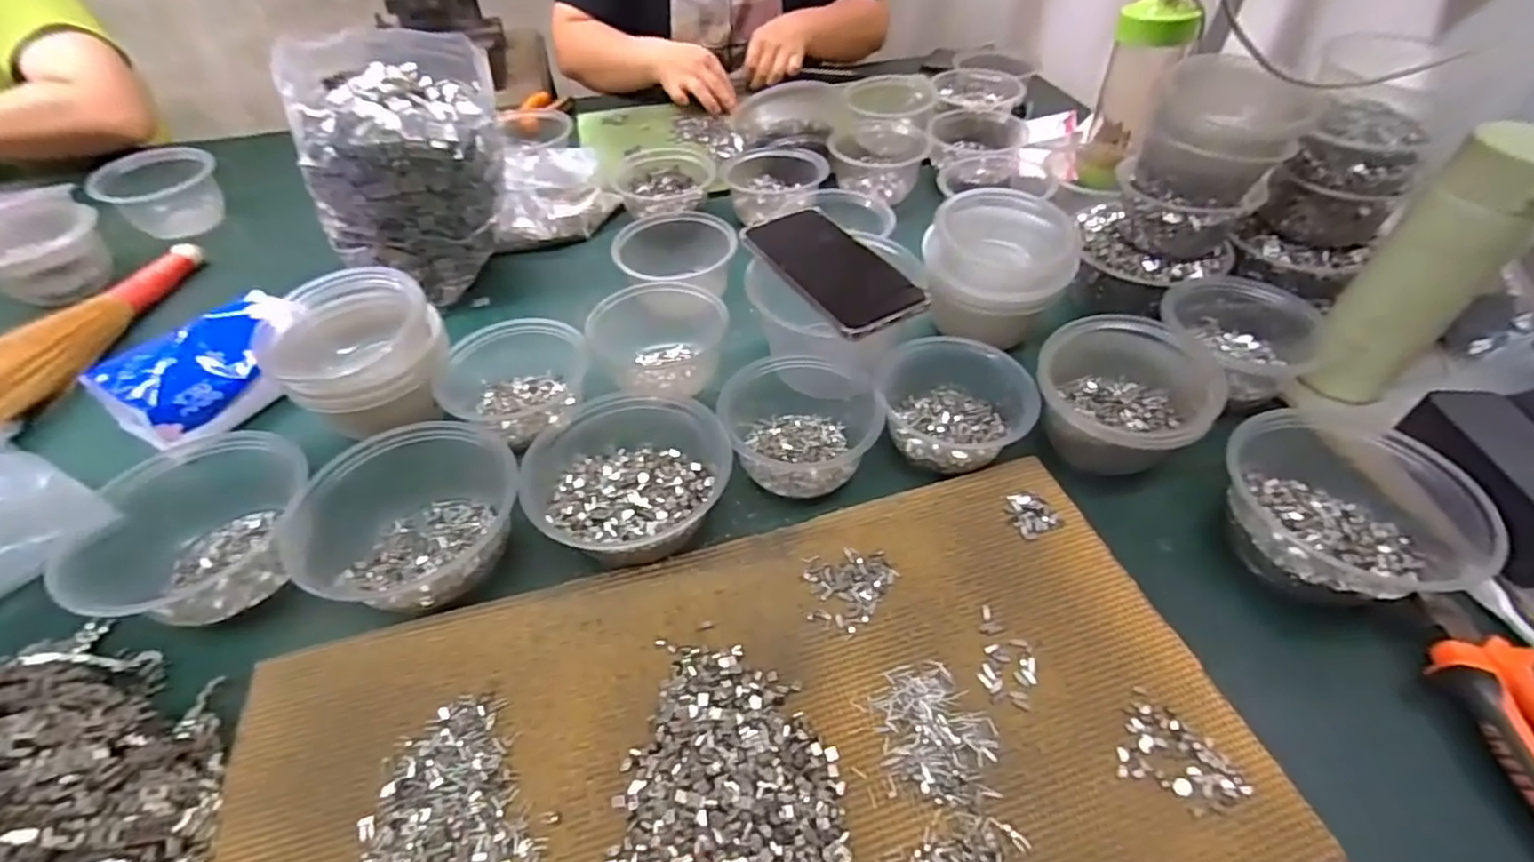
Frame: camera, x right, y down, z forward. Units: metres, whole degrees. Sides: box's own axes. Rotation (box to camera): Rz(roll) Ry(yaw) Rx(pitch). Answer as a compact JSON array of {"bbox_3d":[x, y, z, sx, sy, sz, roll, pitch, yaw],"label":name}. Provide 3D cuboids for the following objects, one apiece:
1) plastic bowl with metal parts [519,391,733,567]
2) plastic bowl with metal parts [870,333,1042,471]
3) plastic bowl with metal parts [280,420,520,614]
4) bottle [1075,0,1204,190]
[{"bbox_3d":[-0.100,0.030,0.457,0.126,0.049,0.127,0,47,0],"label":"plastic bowl with metal parts"},{"bbox_3d":[0.139,-0.024,0.497,0.110,0.054,0.104,0,47,0],"label":"plastic bowl with metal parts"},{"bbox_3d":[-0.235,0.060,0.438,0.131,0.063,0.135,0,47,0],"label":"plastic bowl with metal parts"},{"bbox_3d":[0.397,-0.376,0.708,0.079,0.195,0.068,21,50,19],"label":"bottle"}]

